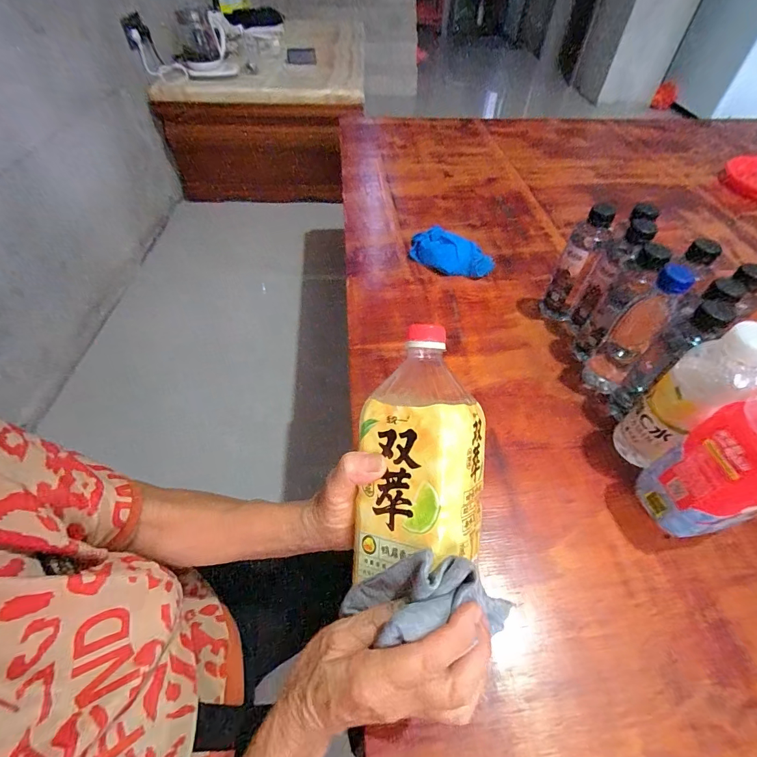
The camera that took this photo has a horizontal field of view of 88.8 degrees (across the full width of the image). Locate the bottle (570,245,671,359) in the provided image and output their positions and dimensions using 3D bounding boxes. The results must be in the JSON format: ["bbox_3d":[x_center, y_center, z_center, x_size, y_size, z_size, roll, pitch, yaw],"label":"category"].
[{"bbox_3d":[0.317,-0.094,0.521,0.047,0.169,0.047,-27,55,-22],"label":"bottle"}]

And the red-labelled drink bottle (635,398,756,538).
[{"bbox_3d":[0.332,0.078,0.355,0.074,0.217,0.078,-8,50,-8],"label":"red-labelled drink bottle"}]

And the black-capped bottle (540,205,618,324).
[{"bbox_3d":[0.293,-0.159,0.582,0.050,0.184,0.040,16,51,13],"label":"black-capped bottle"}]

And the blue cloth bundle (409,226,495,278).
[{"bbox_3d":[0.133,-0.237,0.741,0.168,0.044,0.088,28,55,22],"label":"blue cloth bundle"}]

